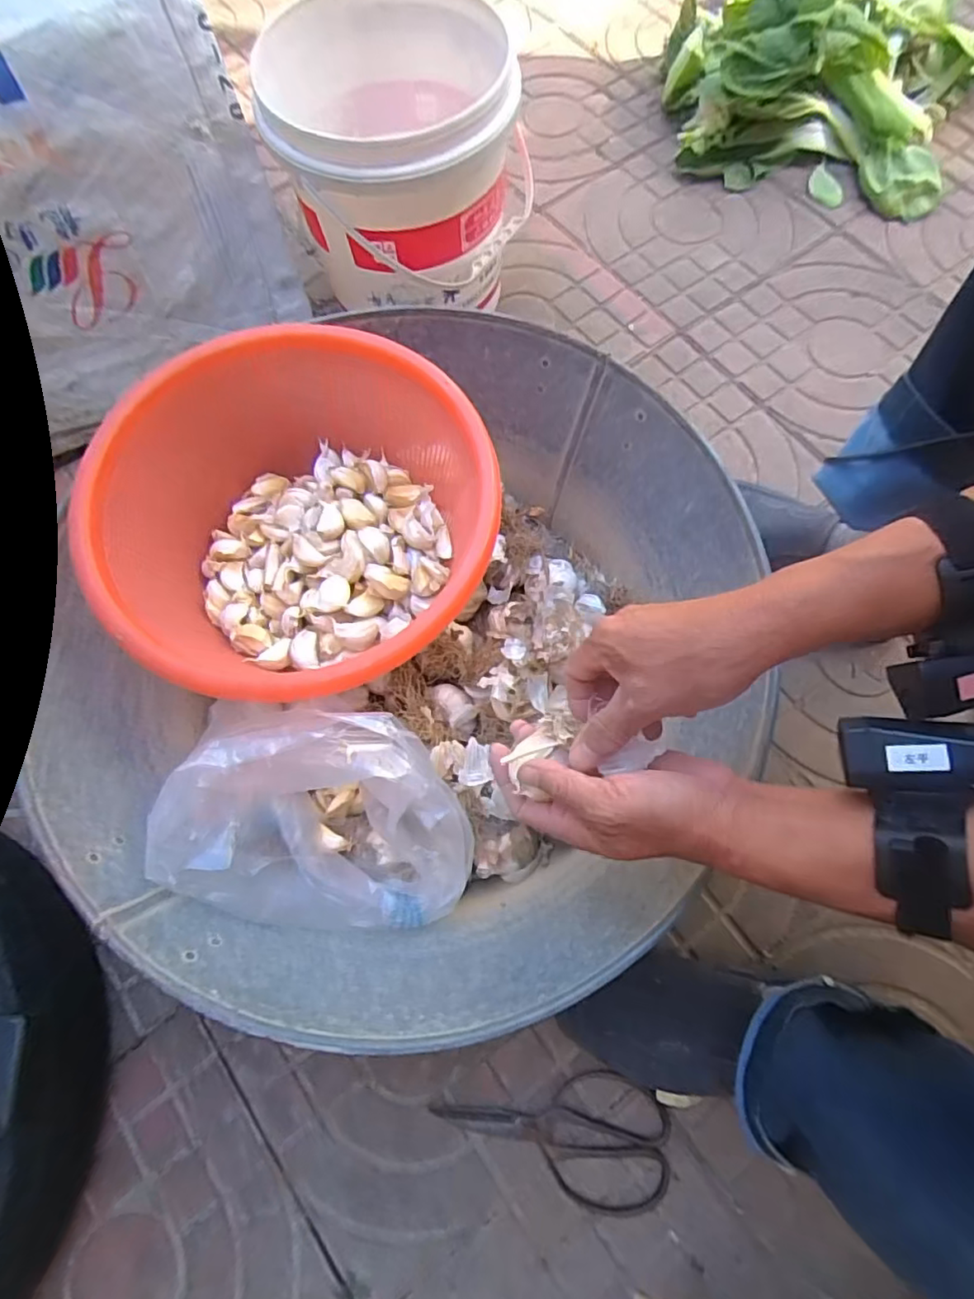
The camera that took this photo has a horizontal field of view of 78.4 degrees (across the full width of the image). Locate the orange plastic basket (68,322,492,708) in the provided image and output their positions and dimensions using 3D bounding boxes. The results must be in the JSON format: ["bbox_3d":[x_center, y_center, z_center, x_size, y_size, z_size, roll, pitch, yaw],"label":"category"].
[{"bbox_3d":[-0.150,-0.102,0.543,0.300,0.147,0.321,-1,71,2],"label":"orange plastic basket"}]

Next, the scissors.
[{"bbox_3d":[0.056,0.416,0.518,0.200,0.008,0.100,9,73,5],"label":"scissors"}]

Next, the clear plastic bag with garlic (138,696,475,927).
[{"bbox_3d":[-0.138,0.143,0.479,0.228,0.146,0.151,-1,71,2],"label":"clear plastic bag with garlic"}]

